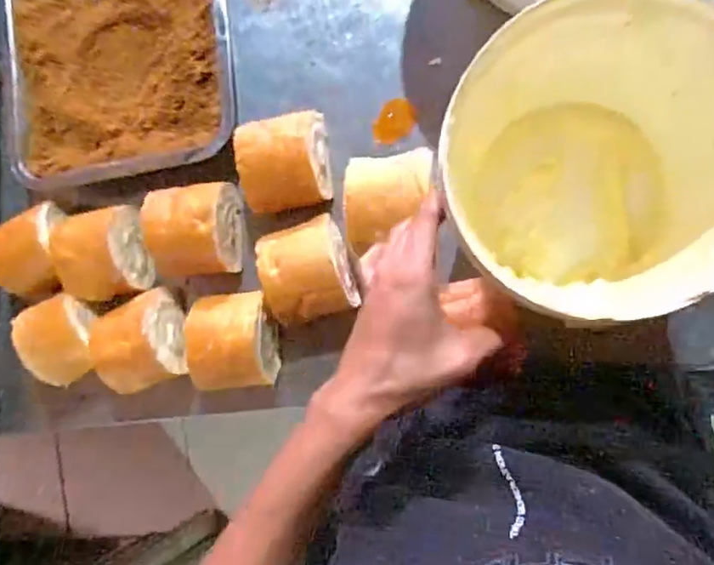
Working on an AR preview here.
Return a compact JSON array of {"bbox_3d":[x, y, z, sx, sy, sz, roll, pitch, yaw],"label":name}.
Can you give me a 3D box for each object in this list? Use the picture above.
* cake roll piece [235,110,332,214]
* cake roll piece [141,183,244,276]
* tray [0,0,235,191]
[{"bbox_3d":[-0.066,-0.111,0.545,0.075,0.073,0.086,-5,88,11],"label":"cake roll piece"},{"bbox_3d":[-0.160,-0.049,0.560,0.082,0.065,0.086,-5,88,11],"label":"cake roll piece"},{"bbox_3d":[-0.256,-0.285,0.589,0.263,0.039,0.369,-9,87,14],"label":"tray"}]

